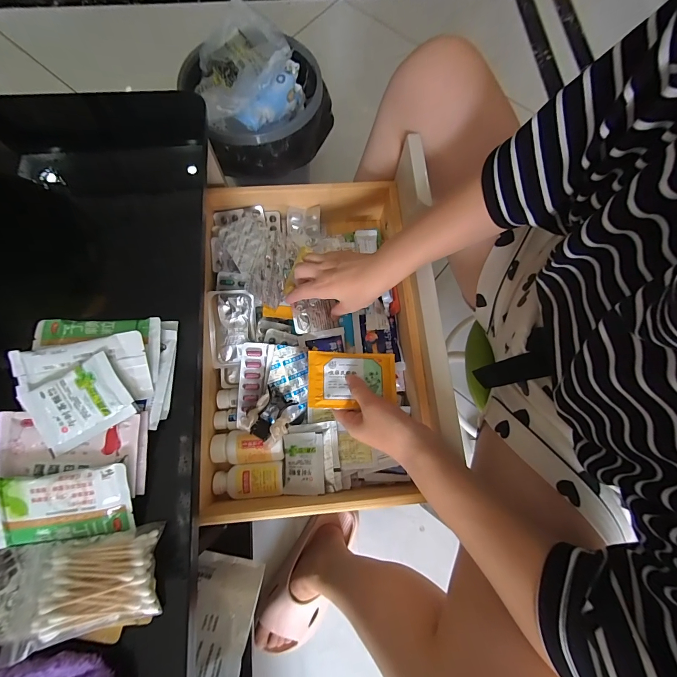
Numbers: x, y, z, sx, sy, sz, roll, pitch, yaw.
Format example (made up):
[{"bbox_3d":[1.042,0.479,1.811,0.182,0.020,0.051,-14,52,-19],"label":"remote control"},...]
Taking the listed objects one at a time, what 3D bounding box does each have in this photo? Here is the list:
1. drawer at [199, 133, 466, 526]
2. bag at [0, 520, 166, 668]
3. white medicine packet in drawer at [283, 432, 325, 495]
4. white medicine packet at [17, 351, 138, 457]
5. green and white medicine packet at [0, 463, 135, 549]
[{"bbox_3d":[-0.037,-0.008,0.457,0.297,0.084,0.444,-2,74,-2],"label":"drawer"},{"bbox_3d":[-0.187,0.182,0.241,0.101,0.018,0.063,-12,50,-6],"label":"bag"},{"bbox_3d":[-0.047,0.166,0.431,0.056,0.007,0.076,-7,74,16],"label":"white medicine packet in drawer"},{"bbox_3d":[-0.217,0.055,0.269,0.078,0.007,0.058,-29,95,-3],"label":"white medicine packet"},{"bbox_3d":[-0.223,0.134,0.257,0.107,0.009,0.057,-5,99,-7],"label":"green and white medicine packet"}]

